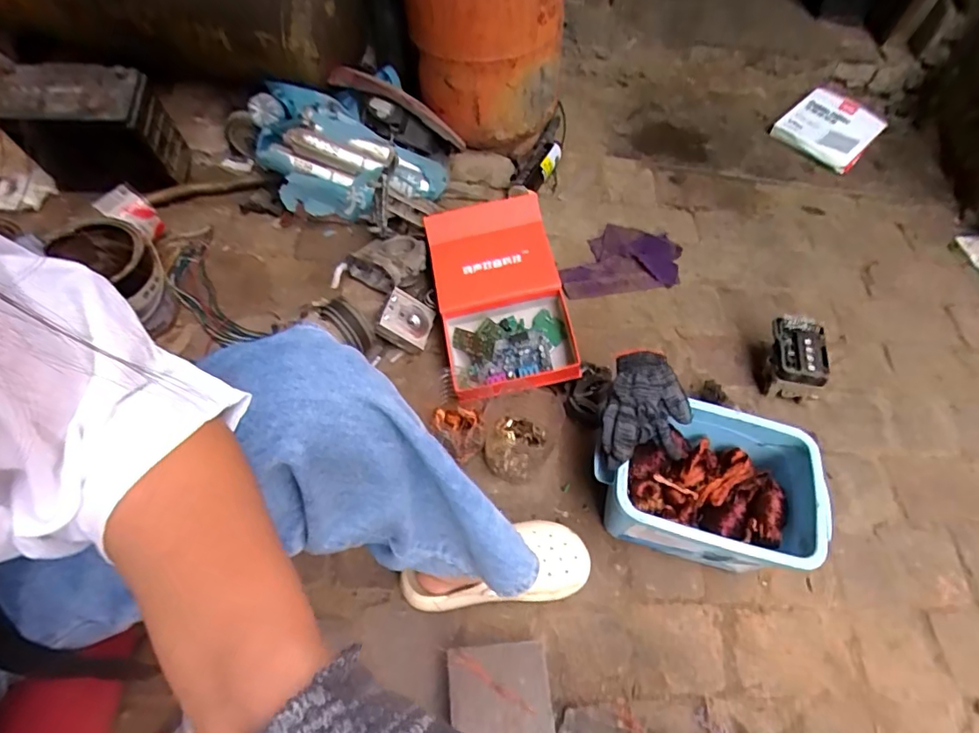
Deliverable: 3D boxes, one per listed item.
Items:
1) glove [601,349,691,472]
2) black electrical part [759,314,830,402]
[{"bbox_3d":[0.220,0.069,0.747,0.119,0.071,0.187,18,58,7],"label":"glove"},{"bbox_3d":[0.528,-0.016,0.924,0.099,0.070,0.135,8,67,28],"label":"black electrical part"}]

